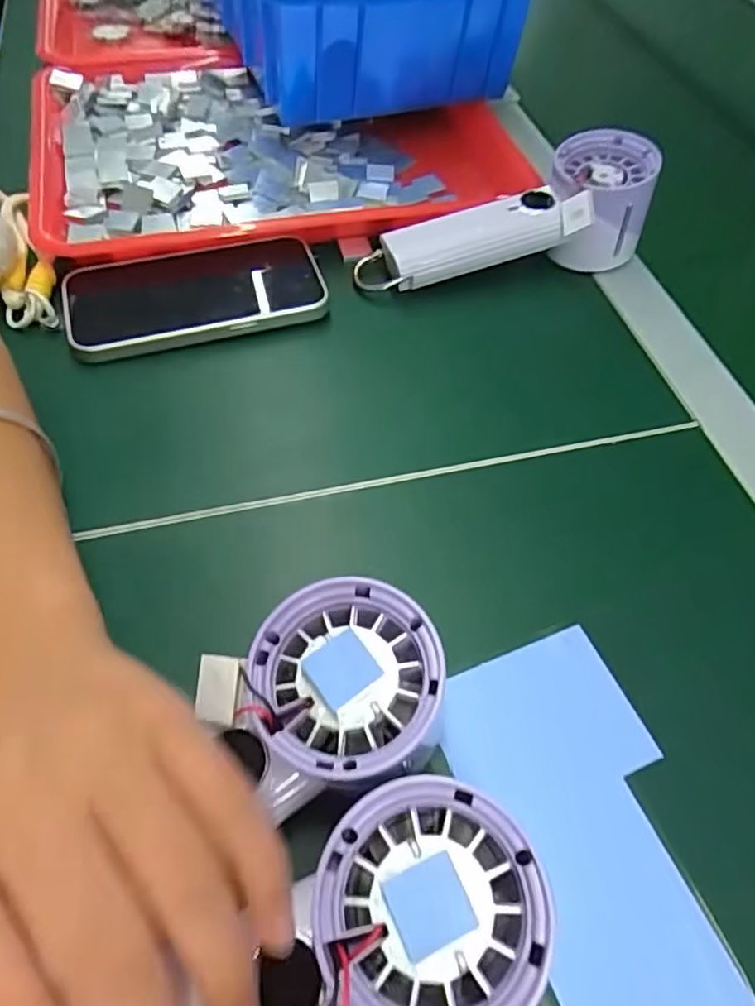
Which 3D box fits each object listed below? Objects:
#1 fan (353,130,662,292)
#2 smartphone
[{"bbox_3d":[0.082,-0.175,0.405,0.198,0.058,0.063,-17,58,-2],"label":"fan"},{"bbox_3d":[-0.109,-0.124,0.375,0.147,0.017,0.069,-13,58,-14],"label":"smartphone"}]

